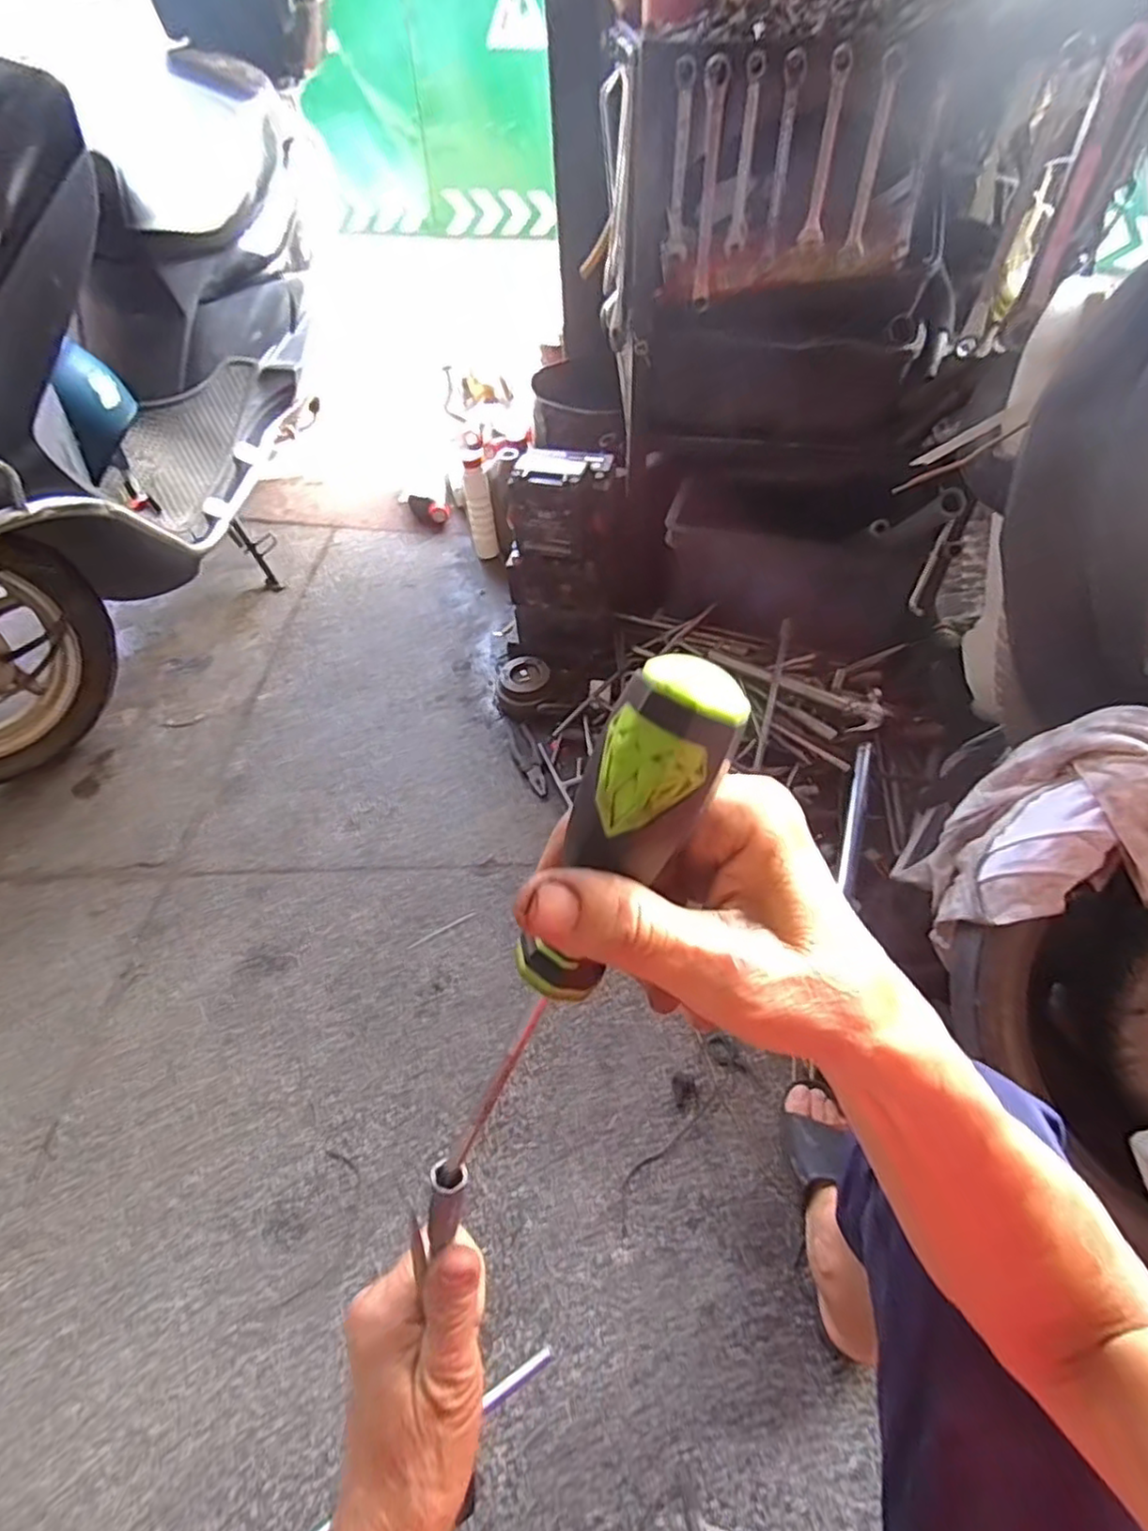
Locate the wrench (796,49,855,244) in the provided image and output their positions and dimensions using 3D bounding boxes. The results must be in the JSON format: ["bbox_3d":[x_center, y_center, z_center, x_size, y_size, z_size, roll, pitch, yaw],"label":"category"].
[{"bbox_3d":[0.272,-0.665,0.719,0.025,0.157,0.004,15,53,17],"label":"wrench"}]

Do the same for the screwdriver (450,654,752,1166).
[{"bbox_3d":[0.001,0.052,0.195,0.028,0.173,0.025,37,27,30],"label":"screwdriver"}]

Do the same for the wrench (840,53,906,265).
[{"bbox_3d":[0.319,-0.648,0.712,0.022,0.163,0.012,-7,51,-2],"label":"wrench"}]

